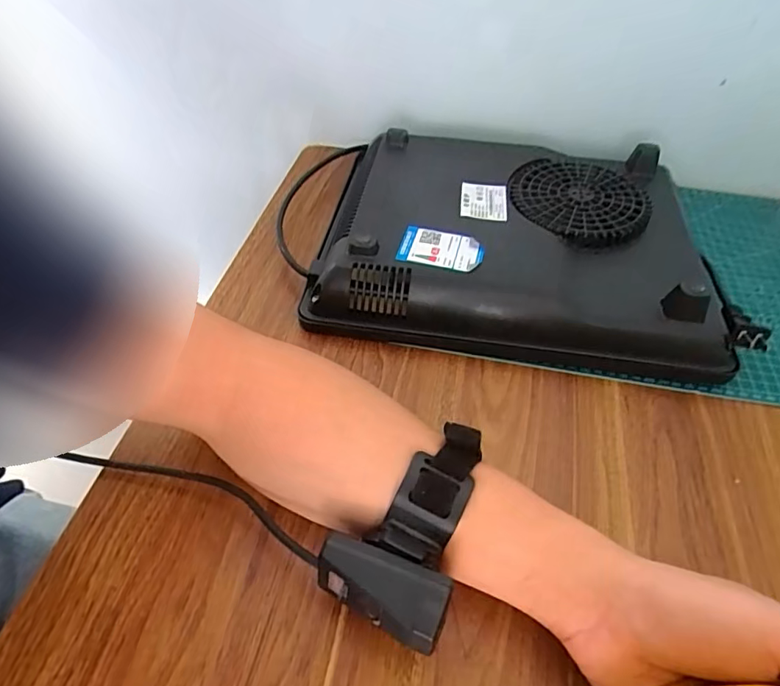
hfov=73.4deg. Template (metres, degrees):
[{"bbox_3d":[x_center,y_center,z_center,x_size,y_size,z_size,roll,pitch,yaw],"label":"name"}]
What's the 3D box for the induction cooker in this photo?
[{"bbox_3d":[0.109,-0.100,0.473,0.335,0.063,0.251,8,49,3],"label":"induction cooker"}]

